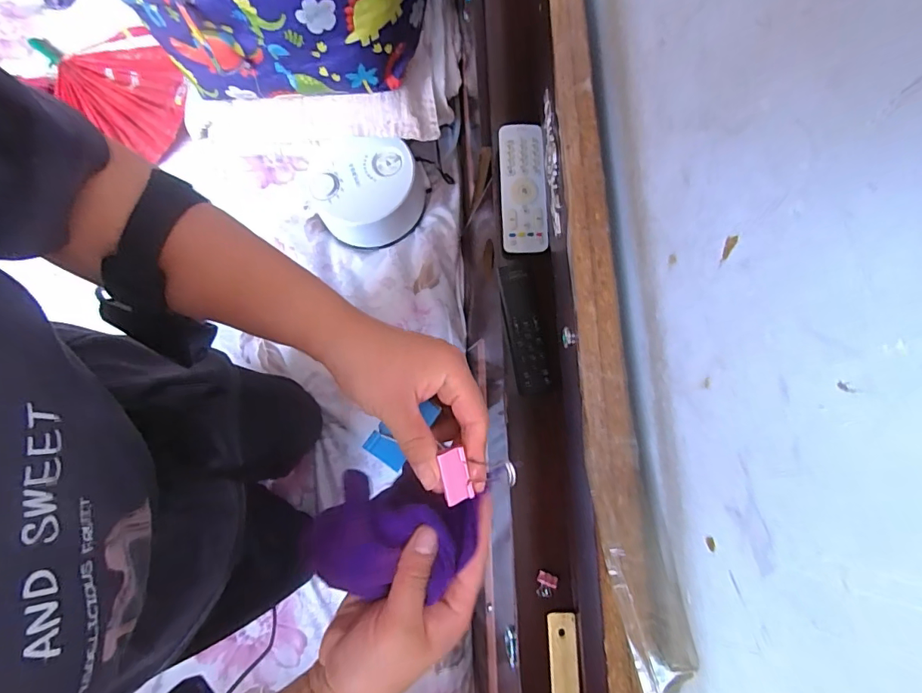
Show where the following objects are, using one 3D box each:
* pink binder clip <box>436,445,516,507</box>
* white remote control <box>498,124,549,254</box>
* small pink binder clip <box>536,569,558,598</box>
[{"bbox_3d":[0.009,0.076,0.285,0.045,0.019,0.032,-19,79,-3],"label":"pink binder clip"},{"bbox_3d":[0.076,-0.193,0.560,0.055,0.017,0.156,-2,79,0],"label":"white remote control"},{"bbox_3d":[0.090,0.255,0.491,0.021,0.006,0.024,22,80,5],"label":"small pink binder clip"}]

